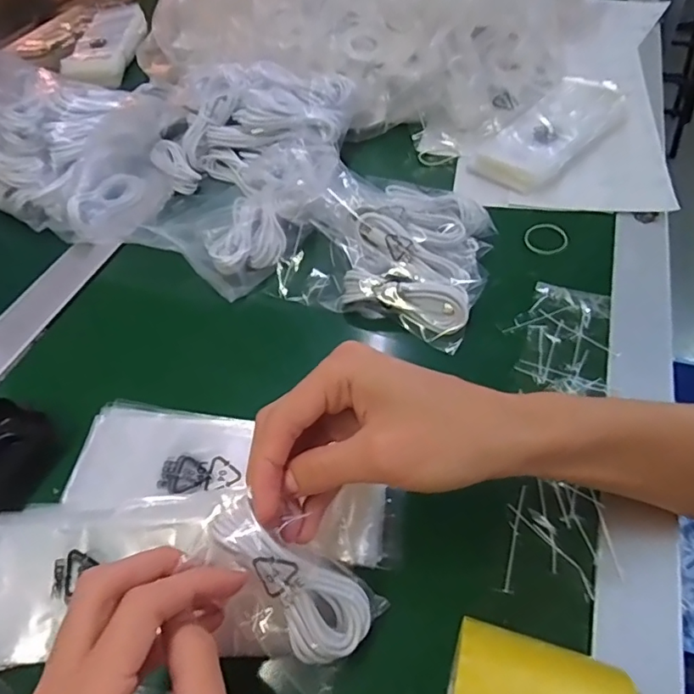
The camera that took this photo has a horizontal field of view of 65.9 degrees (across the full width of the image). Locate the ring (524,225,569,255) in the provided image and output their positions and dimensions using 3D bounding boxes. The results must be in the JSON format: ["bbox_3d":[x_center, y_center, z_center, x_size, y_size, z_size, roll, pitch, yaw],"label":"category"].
[{"bbox_3d":[0.167,-0.090,0.450,0.035,0.004,0.036,-2,50,3],"label":"ring"}]

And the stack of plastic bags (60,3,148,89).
[{"bbox_3d":[-0.325,-0.417,0.736,0.085,0.032,0.205,-4,50,1],"label":"stack of plastic bags"}]

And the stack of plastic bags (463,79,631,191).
[{"bbox_3d":[0.207,-0.219,0.533,0.078,0.024,0.185,35,60,29],"label":"stack of plastic bags"}]

